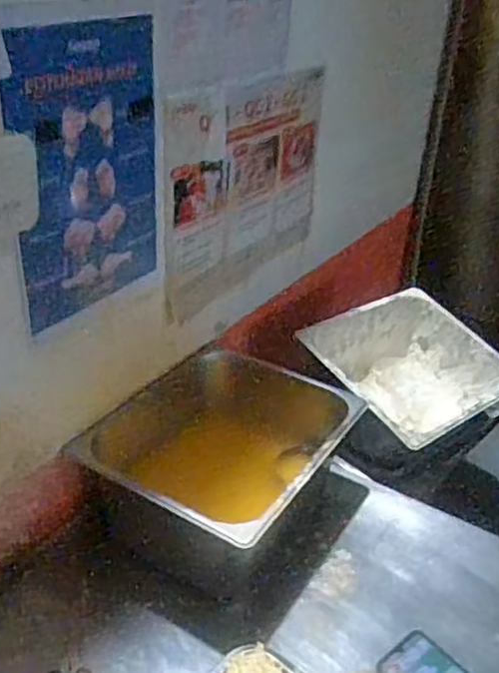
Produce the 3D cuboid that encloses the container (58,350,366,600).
[{"bbox_3d":[-0.025,0.172,0.925,0.262,0.152,0.339,22,35,27],"label":"container"}]

